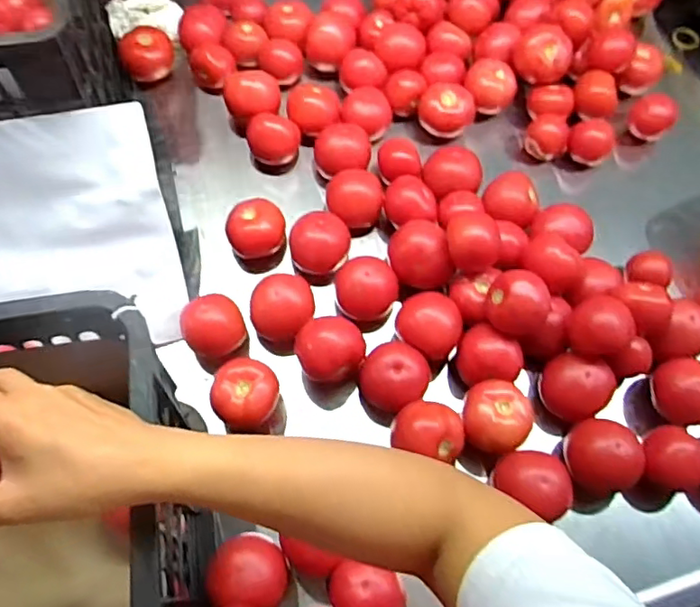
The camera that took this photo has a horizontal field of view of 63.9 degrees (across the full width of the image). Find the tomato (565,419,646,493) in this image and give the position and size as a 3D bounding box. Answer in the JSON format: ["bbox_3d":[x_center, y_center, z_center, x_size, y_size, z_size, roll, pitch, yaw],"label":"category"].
[{"bbox_3d":[0.259,0.155,0.573,0.058,0.053,0.071,-16,65,-8],"label":"tomato"}]

